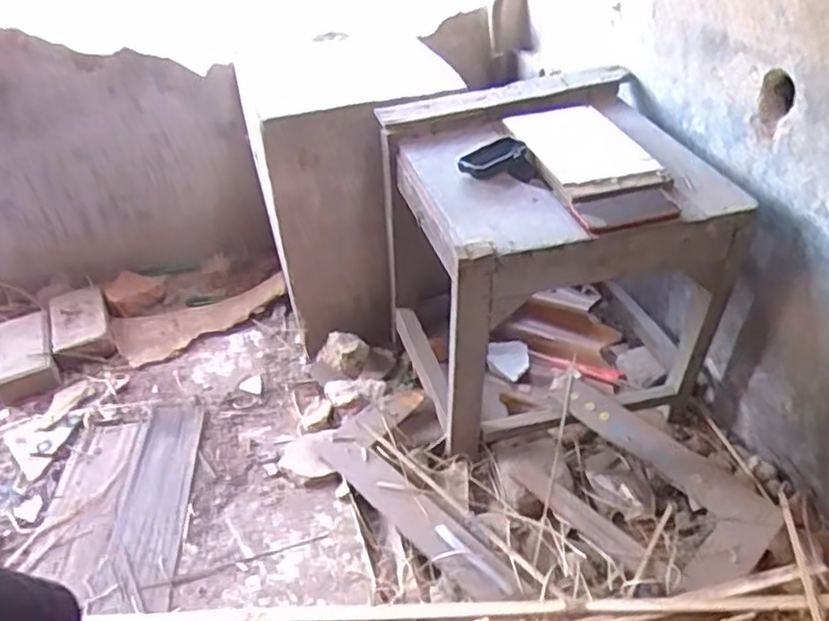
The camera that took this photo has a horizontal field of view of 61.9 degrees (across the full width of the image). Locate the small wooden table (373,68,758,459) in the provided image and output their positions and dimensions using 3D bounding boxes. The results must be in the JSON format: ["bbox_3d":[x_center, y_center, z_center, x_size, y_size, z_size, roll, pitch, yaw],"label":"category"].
[{"bbox_3d":[0.212,-0.068,1.133,0.451,0.435,0.419,-12,38,-8],"label":"small wooden table"}]

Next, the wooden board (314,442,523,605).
[{"bbox_3d":[-0.002,0.297,1.023,0.070,0.027,0.374,-34,46,-31],"label":"wooden board"}]

